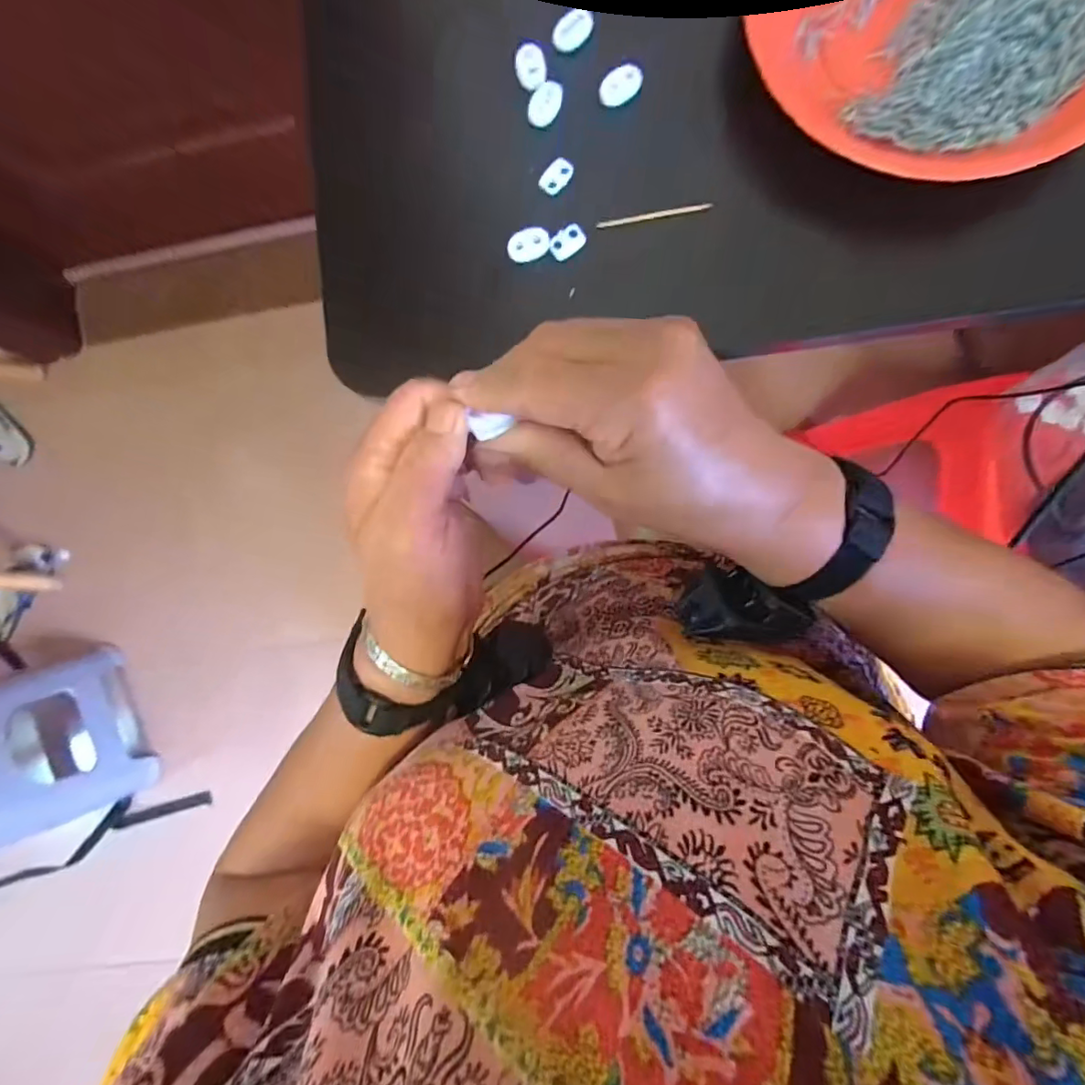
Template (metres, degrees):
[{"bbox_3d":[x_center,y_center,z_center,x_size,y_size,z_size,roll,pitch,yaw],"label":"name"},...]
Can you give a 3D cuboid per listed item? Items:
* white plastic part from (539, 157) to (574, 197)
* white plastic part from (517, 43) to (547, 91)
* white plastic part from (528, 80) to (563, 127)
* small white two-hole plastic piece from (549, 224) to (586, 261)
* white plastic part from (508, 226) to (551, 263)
[{"bbox_3d":[0.008,-0.202,0.289,0.013,0.004,0.019,34,91,5],"label":"white plastic part"},{"bbox_3d":[-0.006,-0.263,0.289,0.016,0.005,0.023,-13,87,4],"label":"white plastic part"},{"bbox_3d":[0.002,-0.241,0.288,0.012,0.007,0.024,43,92,5],"label":"white plastic part"},{"bbox_3d":[0.014,-0.165,0.287,0.020,0.004,0.014,-29,86,3],"label":"small white two-hole plastic piece"},{"bbox_3d":[-0.008,-0.164,0.286,0.023,0.006,0.014,-23,86,4],"label":"white plastic part"}]

